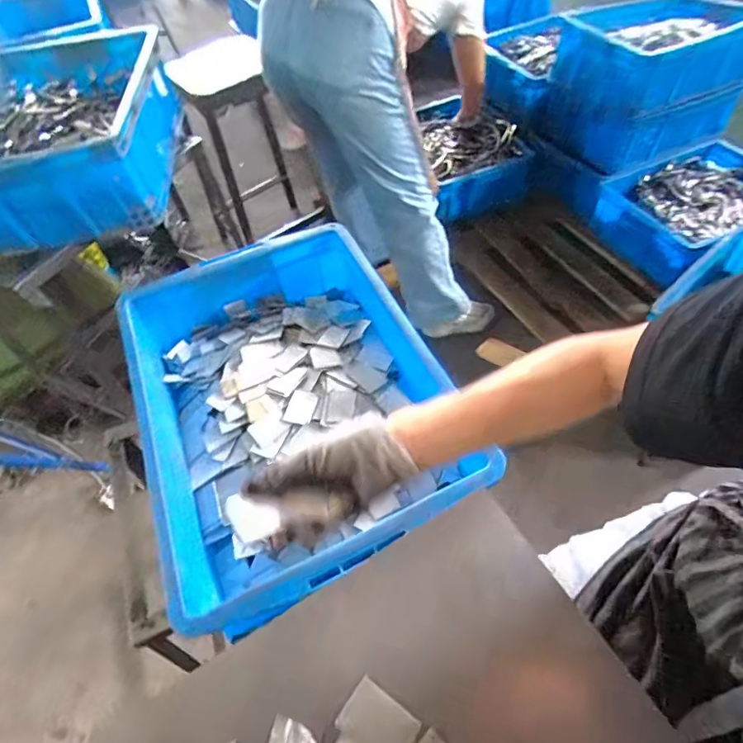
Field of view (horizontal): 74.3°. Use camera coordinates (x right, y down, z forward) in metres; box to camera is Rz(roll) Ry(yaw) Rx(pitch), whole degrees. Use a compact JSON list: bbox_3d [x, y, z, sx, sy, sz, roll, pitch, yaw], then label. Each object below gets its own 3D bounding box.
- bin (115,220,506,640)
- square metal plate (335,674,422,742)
[{"bbox_3d":[-0.107,0.029,0.640,0.350,0.115,0.503,-21,55,-11],"label":"bin"},{"bbox_3d":[0.005,0.239,0.333,0.048,0.004,0.035,24,58,26],"label":"square metal plate"}]

